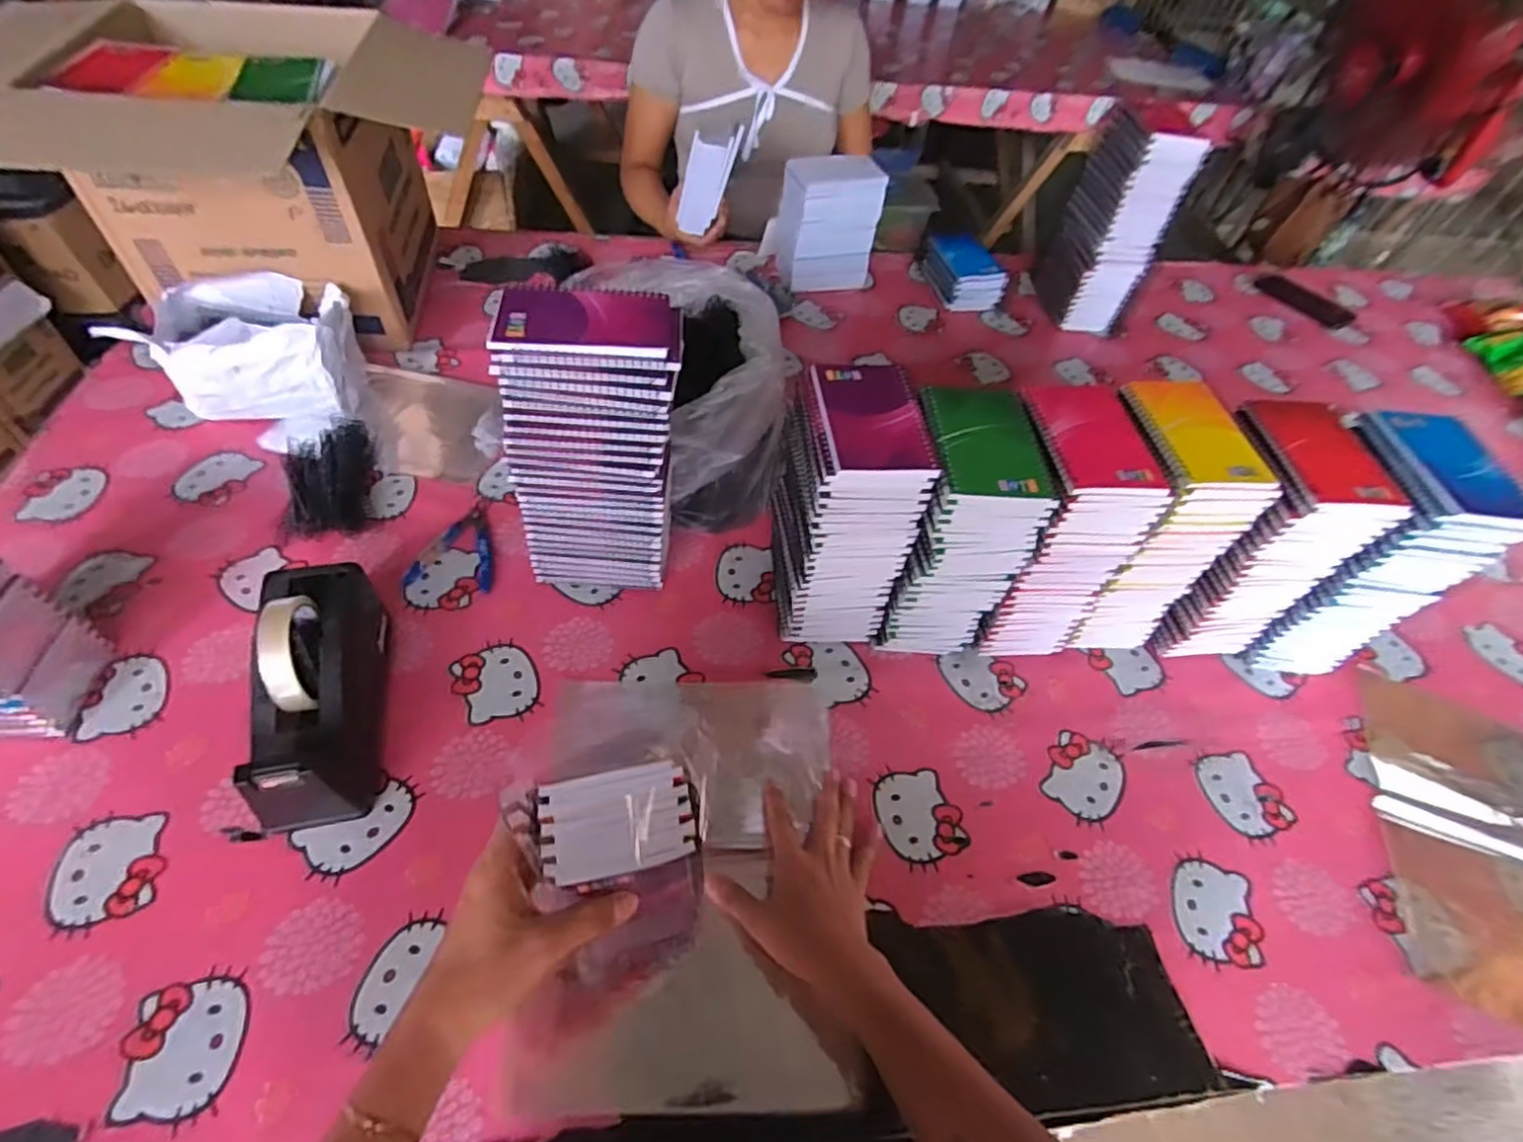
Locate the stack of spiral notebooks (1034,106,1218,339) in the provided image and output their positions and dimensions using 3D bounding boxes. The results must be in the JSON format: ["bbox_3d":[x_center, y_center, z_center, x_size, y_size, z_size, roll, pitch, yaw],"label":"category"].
[{"bbox_3d":[0.531,-0.525,1.054,0.099,0.287,0.155,-2,51,-7],"label":"stack of spiral notebooks"}]

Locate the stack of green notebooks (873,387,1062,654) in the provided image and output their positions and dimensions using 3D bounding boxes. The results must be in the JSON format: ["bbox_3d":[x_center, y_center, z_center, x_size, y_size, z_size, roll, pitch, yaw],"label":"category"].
[{"bbox_3d":[0.172,-0.030,0.639,0.099,0.248,0.125,0,51,-6],"label":"stack of green notebooks"}]

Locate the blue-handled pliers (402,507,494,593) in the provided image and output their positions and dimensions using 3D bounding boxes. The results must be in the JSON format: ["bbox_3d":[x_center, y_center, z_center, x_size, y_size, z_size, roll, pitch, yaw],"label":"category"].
[{"bbox_3d":[-0.313,-0.026,0.725,0.081,0.014,0.109,6,51,-1],"label":"blue-handled pliers"}]

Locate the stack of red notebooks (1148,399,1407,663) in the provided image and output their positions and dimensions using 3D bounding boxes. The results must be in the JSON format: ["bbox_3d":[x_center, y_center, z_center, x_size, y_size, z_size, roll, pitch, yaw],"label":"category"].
[{"bbox_3d":[0.471,-0.027,0.669,0.111,0.249,0.125,7,51,0],"label":"stack of red notebooks"}]

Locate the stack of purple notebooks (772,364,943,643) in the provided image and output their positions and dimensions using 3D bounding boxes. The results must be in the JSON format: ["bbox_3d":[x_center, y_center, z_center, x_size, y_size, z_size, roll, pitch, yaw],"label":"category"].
[{"bbox_3d":[0.074,-0.044,0.637,0.098,0.254,0.133,-4,51,-9],"label":"stack of purple notebooks"}]

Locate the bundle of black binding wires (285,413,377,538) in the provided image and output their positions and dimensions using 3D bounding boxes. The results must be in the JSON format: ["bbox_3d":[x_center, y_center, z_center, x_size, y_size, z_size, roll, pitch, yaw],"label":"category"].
[{"bbox_3d":[-0.467,-0.104,0.750,0.093,0.039,0.148,-16,54,-18],"label":"bundle of black binding wires"}]

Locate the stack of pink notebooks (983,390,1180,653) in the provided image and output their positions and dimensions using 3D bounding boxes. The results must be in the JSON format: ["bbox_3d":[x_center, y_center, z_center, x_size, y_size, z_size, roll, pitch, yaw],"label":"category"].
[{"bbox_3d":[0.266,-0.037,0.656,0.098,0.245,0.130,-1,51,-7],"label":"stack of pink notebooks"}]

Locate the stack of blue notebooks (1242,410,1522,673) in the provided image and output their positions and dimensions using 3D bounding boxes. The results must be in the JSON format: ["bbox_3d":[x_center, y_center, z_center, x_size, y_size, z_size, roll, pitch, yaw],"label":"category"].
[{"bbox_3d":[0.571,-0.011,0.665,0.107,0.256,0.128,9,51,1],"label":"stack of blue notebooks"}]

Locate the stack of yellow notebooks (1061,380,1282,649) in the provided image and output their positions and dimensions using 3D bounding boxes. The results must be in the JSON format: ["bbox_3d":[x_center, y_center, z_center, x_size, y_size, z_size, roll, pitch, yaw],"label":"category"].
[{"bbox_3d":[0.357,-0.042,0.672,0.100,0.249,0.131,-4,52,-9],"label":"stack of yellow notebooks"}]

